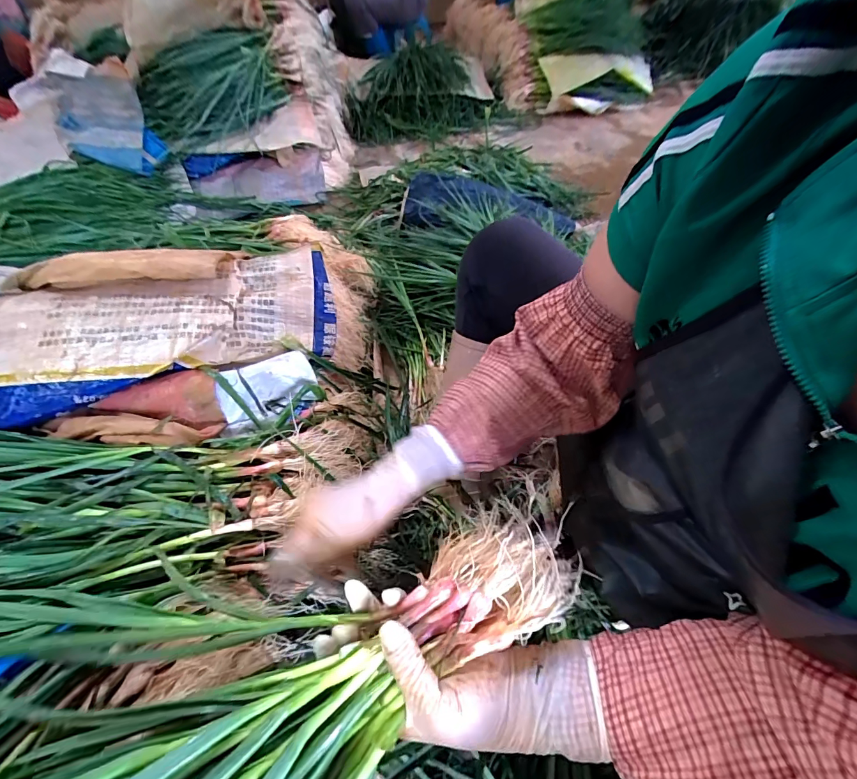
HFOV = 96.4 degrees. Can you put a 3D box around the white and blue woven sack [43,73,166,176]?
[{"bbox_3d":[-0.952,-0.781,1.140,0.243,0.289,0.116,-30,17,-6],"label":"white and blue woven sack"}]

